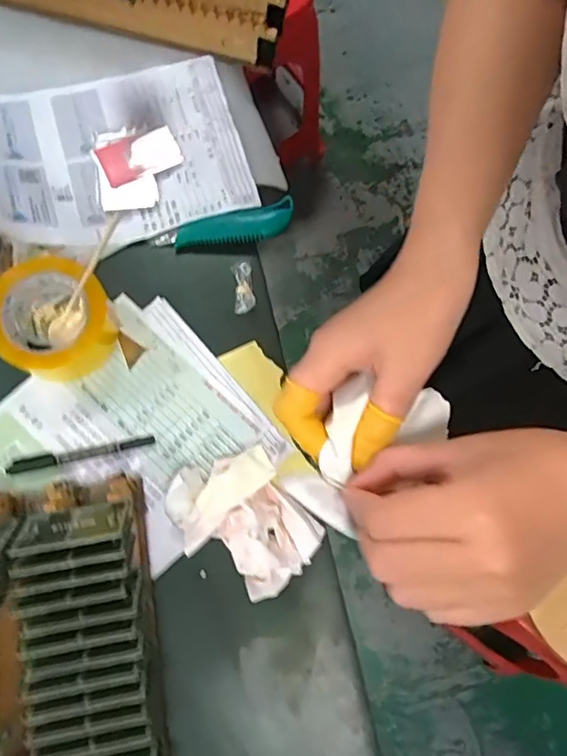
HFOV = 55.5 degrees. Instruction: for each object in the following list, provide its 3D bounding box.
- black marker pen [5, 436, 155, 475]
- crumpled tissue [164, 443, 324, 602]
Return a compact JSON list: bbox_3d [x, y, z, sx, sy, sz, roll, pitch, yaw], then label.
[{"bbox_3d":[-0.197,0.074,0.525,0.136,0.014,0.014,-11,76,-6],"label":"black marker pen"},{"bbox_3d":[-0.036,0.130,0.491,0.101,0.041,0.130,-35,80,-12],"label":"crumpled tissue"}]

